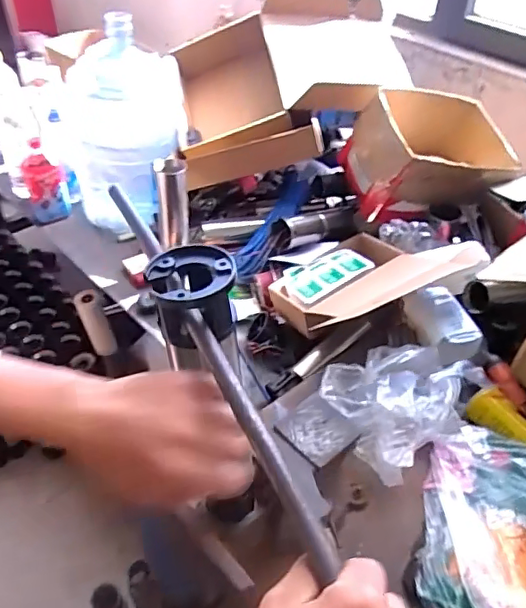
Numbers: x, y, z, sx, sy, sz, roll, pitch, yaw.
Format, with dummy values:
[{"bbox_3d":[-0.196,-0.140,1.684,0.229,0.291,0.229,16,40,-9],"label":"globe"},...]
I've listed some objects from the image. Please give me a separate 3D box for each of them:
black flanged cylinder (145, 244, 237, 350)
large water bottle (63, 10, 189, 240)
[{"bbox_3d":[-0.058,-0.007,0.469,0.068,0.053,0.076,-13,48,-16],"label":"black flanged cylinder"},{"bbox_3d":[-0.335,-0.437,1.387,0.281,0.423,0.253,-11,47,-15],"label":"large water bottle"}]

